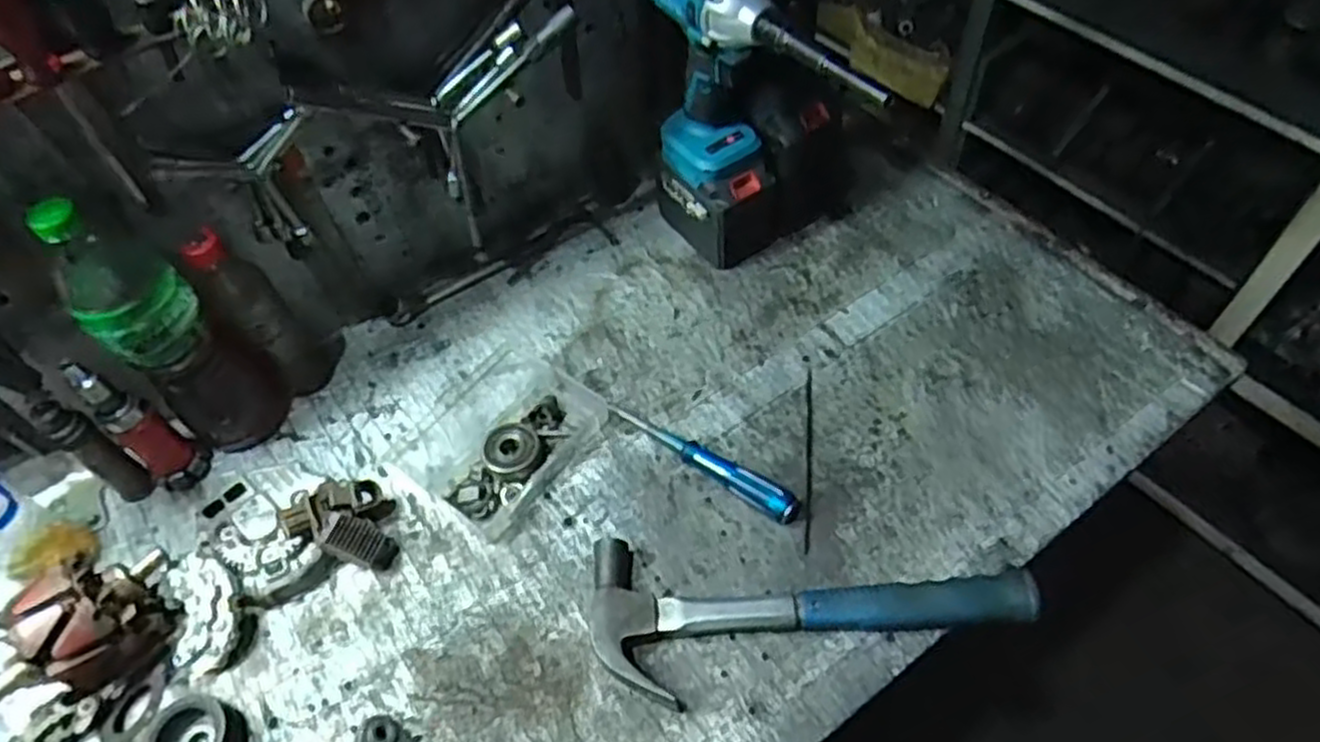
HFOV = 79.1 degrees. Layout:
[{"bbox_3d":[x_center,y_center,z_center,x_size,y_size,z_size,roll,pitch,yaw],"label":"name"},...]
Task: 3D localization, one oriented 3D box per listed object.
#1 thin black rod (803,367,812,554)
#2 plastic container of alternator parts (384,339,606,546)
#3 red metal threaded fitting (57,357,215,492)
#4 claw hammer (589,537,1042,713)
[{"bbox_3d":[0.130,0.071,0.700,0.007,0.004,0.180,4,54,7],"label":"thin black rod"},{"bbox_3d":[-0.146,0.049,0.721,0.144,0.031,0.161,29,61,23],"label":"plastic container of alternator parts"},{"bbox_3d":[-0.442,0.047,0.677,0.038,0.153,0.041,30,61,23],"label":"red metal threaded fitting"},{"bbox_3d":[0.109,0.196,0.596,0.327,0.032,0.115,3,54,7],"label":"claw hammer"}]

